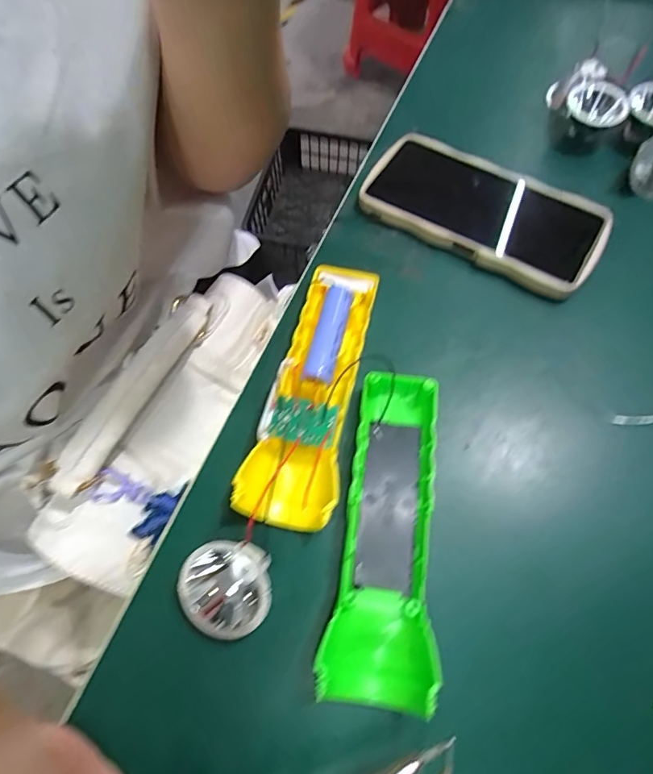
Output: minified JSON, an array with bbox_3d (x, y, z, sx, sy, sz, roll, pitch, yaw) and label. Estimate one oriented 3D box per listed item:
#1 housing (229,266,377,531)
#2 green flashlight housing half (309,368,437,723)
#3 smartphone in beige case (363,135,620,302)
[{"bbox_3d":[-0.004,-0.002,0.269,0.051,0.031,0.163,15,67,6],"label":"housing"},{"bbox_3d":[0.030,0.069,0.236,0.049,0.024,0.161,6,66,2],"label":"green flashlight housing half"},{"bbox_3d":[0.112,-0.129,0.328,0.165,0.018,0.081,31,69,12],"label":"smartphone in beige case"}]

